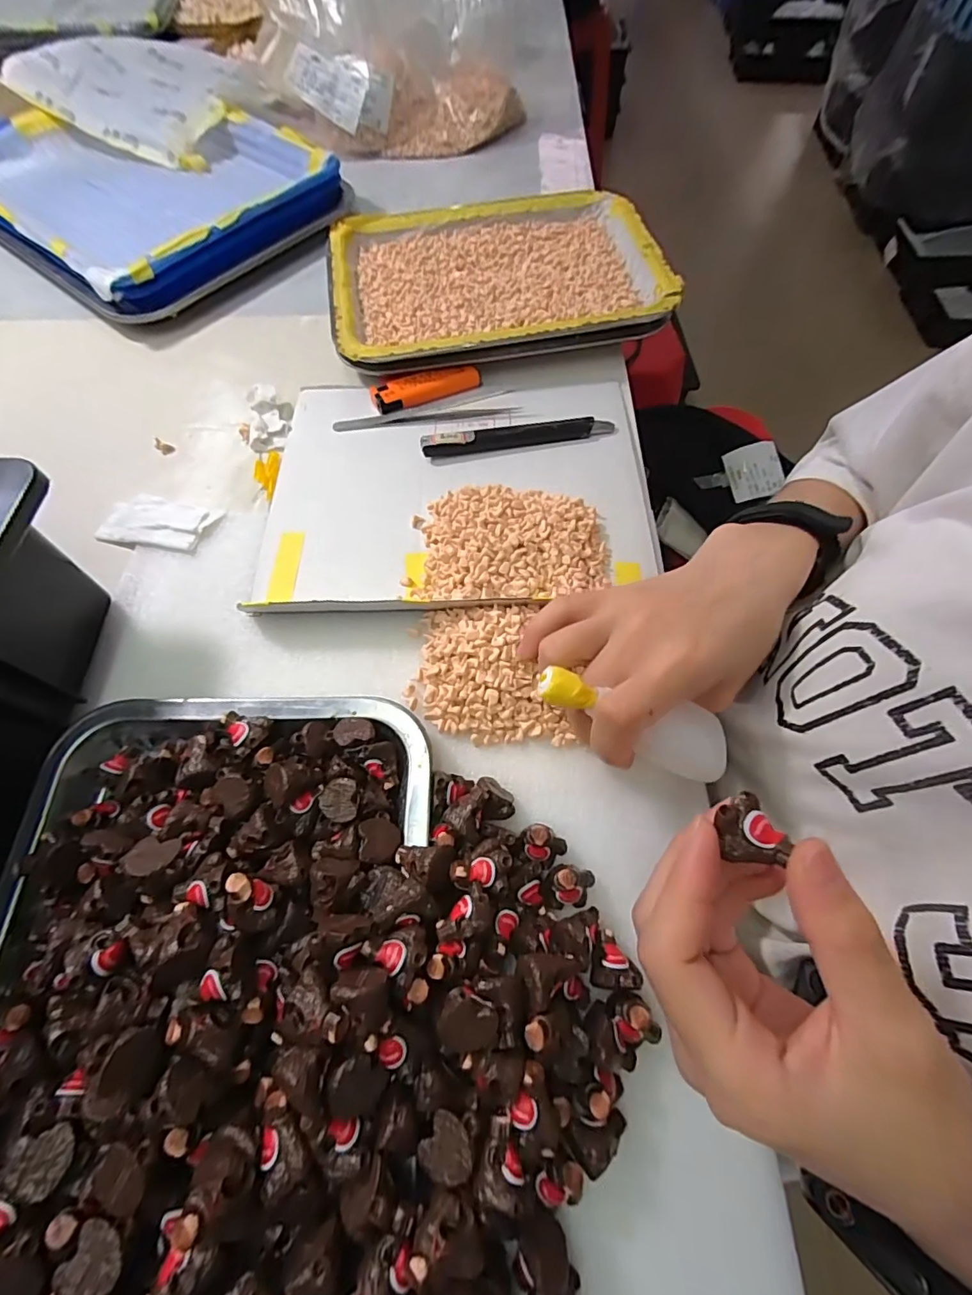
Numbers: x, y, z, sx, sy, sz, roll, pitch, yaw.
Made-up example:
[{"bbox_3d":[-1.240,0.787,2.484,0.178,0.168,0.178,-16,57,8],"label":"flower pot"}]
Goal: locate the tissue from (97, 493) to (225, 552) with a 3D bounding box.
[{"bbox_3d":[-0.213,-0.081,0.327,0.073,0.006,0.036,13,66,6],"label":"tissue"}]

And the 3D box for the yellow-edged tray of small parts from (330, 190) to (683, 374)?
[{"bbox_3d":[0.006,-0.301,0.411,0.253,0.031,0.186,-8,65,-3],"label":"yellow-edged tray of small parts"}]

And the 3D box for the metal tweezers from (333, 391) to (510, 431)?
[{"bbox_3d":[-0.045,-0.167,0.368,0.124,0.006,0.022,-14,65,-6],"label":"metal tweezers"}]

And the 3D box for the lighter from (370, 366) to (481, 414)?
[{"bbox_3d":[-0.043,-0.193,0.373,0.081,0.010,0.026,-20,66,-9],"label":"lighter"}]

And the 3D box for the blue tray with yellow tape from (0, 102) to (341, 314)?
[{"bbox_3d":[-0.321,-0.434,0.468,0.330,0.034,0.241,37,70,16],"label":"blue tray with yellow tape"}]

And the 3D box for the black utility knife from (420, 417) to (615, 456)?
[{"bbox_3d":[0.022,-0.148,0.352,0.133,0.014,0.017,-12,65,-5],"label":"black utility knife"}]

